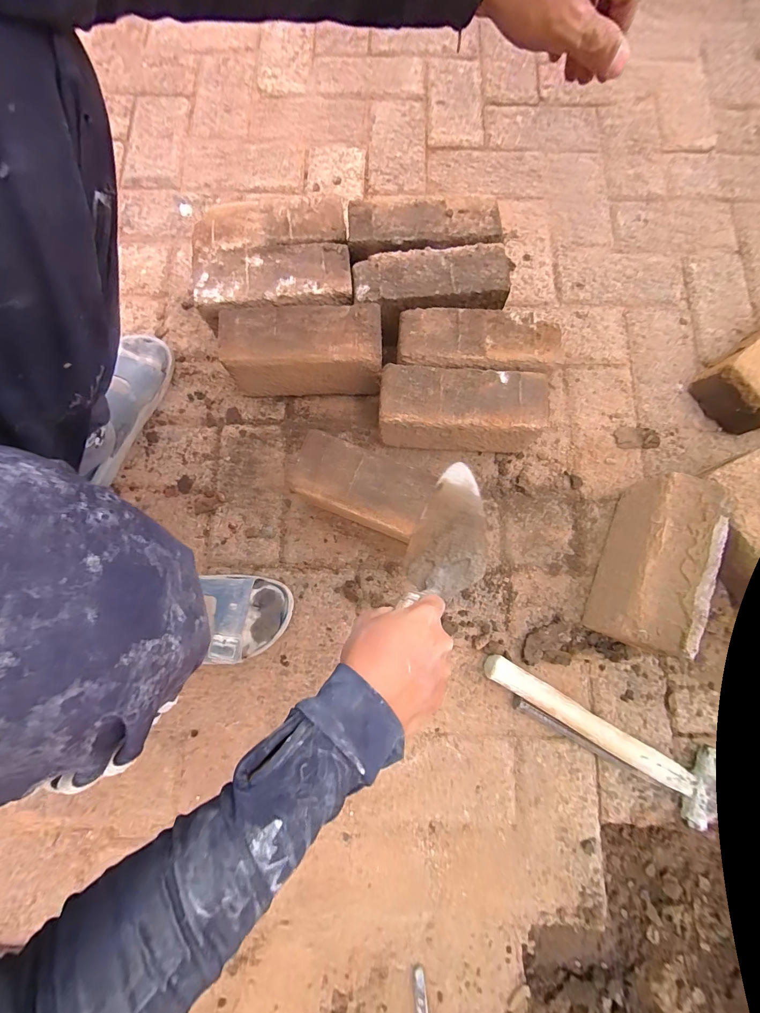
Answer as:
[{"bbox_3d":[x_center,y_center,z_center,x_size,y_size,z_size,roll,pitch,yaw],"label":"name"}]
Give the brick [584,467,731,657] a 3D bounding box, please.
[{"bbox_3d":[0.345,0.073,0.479,0.073,0.116,0.208,23,80,4],"label":"brick"}]

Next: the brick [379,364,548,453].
[{"bbox_3d":[0.103,-0.125,0.513,0.202,0.111,0.074,4,79,0],"label":"brick"}]

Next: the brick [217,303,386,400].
[{"bbox_3d":[-0.103,-0.214,0.532,0.205,0.110,0.081,-2,79,-1],"label":"brick"}]

